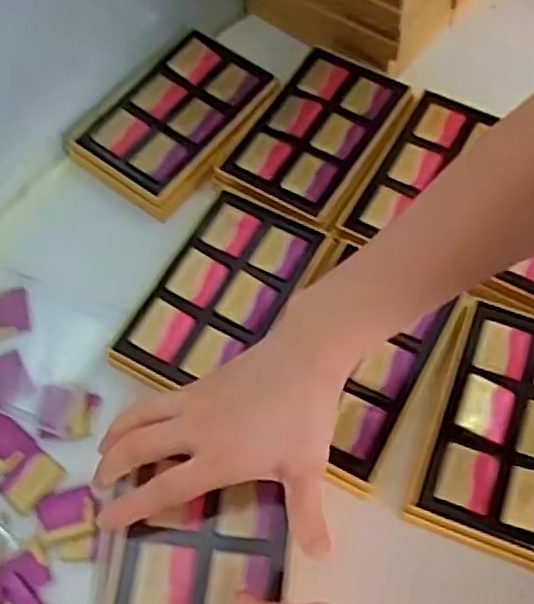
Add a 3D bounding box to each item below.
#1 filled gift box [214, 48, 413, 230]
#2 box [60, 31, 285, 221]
[{"bbox_3d":[0.046,-0.150,0.606,0.116,0.029,0.178,26,67,15],"label":"filled gift box"},{"bbox_3d":[-0.073,-0.155,0.621,0.113,0.031,0.166,31,68,17],"label":"box"}]

